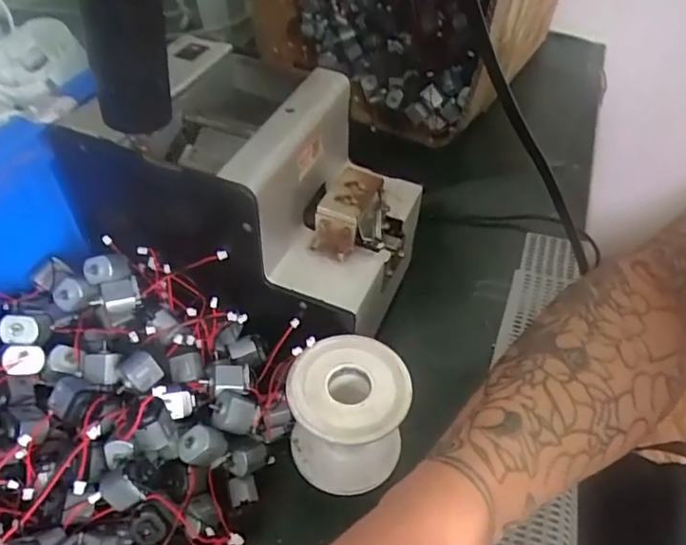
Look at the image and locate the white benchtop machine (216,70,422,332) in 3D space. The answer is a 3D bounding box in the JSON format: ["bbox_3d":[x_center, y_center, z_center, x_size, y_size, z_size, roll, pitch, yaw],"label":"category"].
[{"bbox_3d":[-0.001,-0.047,0.336,0.081,0.087,0.123,16,48,16],"label":"white benchtop machine"}]

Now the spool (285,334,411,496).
[{"bbox_3d":[0.002,0.081,0.314,0.062,0.063,0.062,6,45,3],"label":"spool"}]

